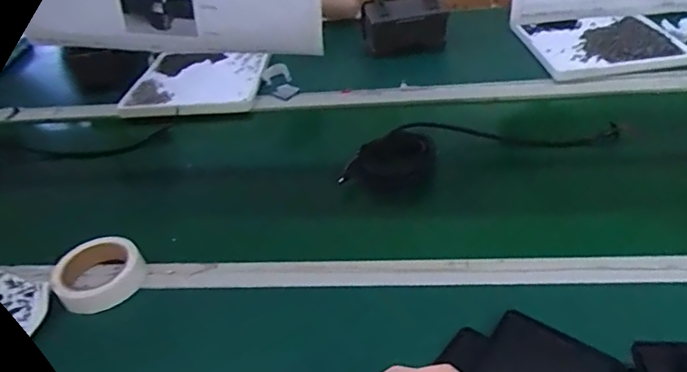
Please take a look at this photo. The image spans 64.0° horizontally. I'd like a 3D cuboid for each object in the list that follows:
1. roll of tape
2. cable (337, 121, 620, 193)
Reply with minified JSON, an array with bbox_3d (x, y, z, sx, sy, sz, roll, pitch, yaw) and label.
[{"bbox_3d":[-0.300,0.104,0.676,0.099,0.037,0.103,-4,37,3],"label":"roll of tape"},{"bbox_3d":[0.204,-0.069,0.849,0.432,0.042,0.113,-9,37,-4],"label":"cable"}]

